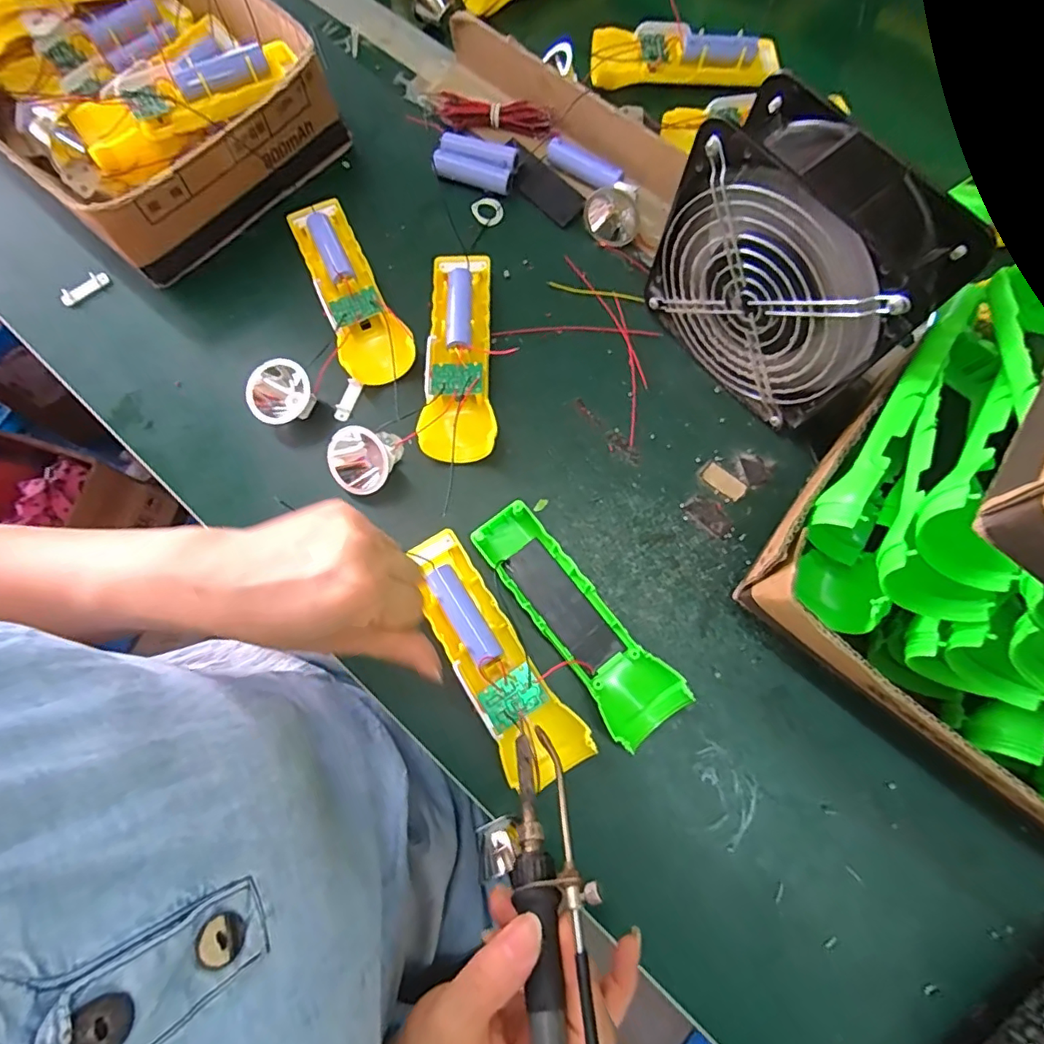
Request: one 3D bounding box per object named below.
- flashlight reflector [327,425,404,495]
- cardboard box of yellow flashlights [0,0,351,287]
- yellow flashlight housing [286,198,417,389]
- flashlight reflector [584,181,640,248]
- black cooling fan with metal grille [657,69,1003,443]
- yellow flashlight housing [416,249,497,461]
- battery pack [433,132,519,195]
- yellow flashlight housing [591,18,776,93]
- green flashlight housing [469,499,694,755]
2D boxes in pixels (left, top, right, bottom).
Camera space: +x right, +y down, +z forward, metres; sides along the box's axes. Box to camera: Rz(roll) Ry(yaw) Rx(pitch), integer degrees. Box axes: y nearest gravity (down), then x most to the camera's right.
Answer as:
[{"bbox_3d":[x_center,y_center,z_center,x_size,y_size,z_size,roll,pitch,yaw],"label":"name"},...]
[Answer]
[{"bbox_3d":[-0.102,-0.042,0.361,0.047,0.040,0.038,-37,77,-8],"label":"flashlight reflector"},{"bbox_3d":[-0.351,-0.388,0.431,0.410,0.087,0.219,42,80,12],"label":"cardboard box of yellow flashlights"},{"bbox_3d":[-0.129,-0.177,0.400,0.049,0.032,0.160,-23,75,-4],"label":"yellow flashlight housing"},{"bbox_3d":[0.069,-0.237,0.409,0.044,0.021,0.043,-6,110,-21],"label":"flashlight reflector"},{"bbox_3d":[0.158,-0.146,0.326,0.063,0.148,0.145,-42,78,-9],"label":"black cooling fan with metal grille"},{"bbox_3d":[-0.046,-0.122,0.385,0.048,0.034,0.161,-4,75,1],"label":"yellow flashlight housing"},{"bbox_3d":[-0.037,-0.294,0.435,0.064,0.017,0.036,12,76,5],"label":"battery pack"},{"bbox_3d":[0.140,-0.406,0.465,0.157,0.022,0.049,-2,75,1],"label":"yellow flashlight housing"},{"bbox_3d":[0.032,0.061,0.336,0.047,0.026,0.162,-38,77,-8],"label":"green flashlight housing"}]

